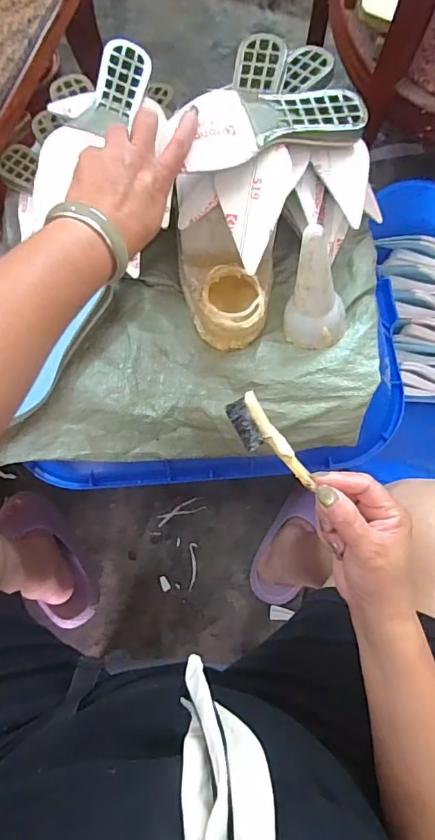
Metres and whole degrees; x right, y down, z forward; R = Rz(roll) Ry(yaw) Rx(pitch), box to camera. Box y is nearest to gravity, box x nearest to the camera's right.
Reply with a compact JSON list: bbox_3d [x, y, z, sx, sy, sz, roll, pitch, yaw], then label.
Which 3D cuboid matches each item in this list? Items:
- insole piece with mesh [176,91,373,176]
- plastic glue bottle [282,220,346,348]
[{"bbox_3d":[0.053,-0.285,0.442,0.194,0.021,0.067,-21,77,-17],"label":"insole piece with mesh"},{"bbox_3d":[0.102,-0.141,0.480,0.060,0.143,0.056,-22,55,-6],"label":"plastic glue bottle"}]

